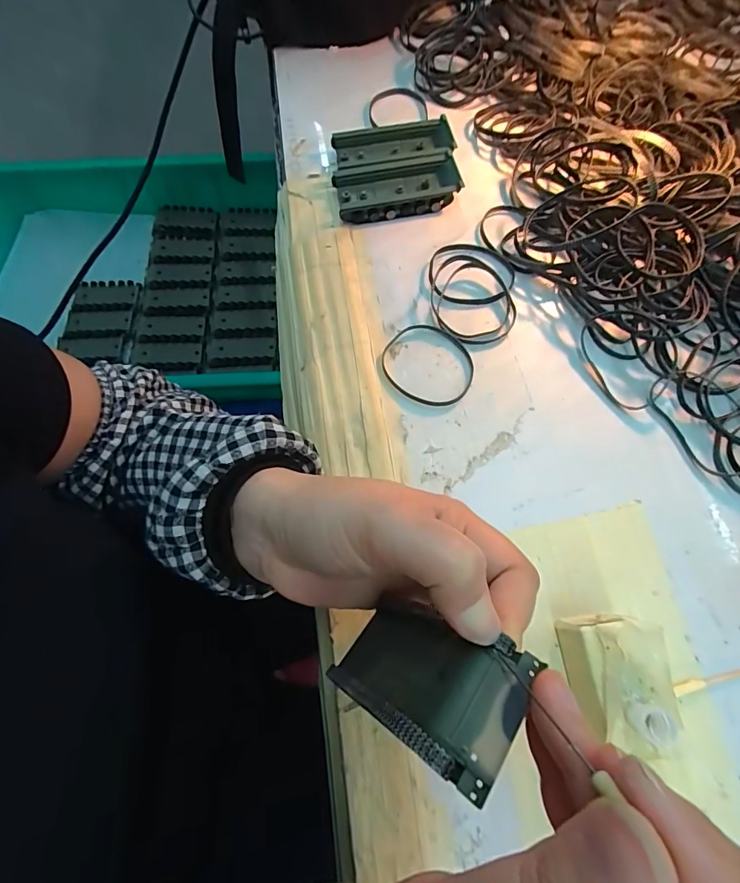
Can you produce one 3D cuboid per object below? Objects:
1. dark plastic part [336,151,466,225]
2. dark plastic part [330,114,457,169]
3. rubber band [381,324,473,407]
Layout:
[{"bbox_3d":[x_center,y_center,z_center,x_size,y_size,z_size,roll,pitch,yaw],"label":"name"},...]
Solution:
[{"bbox_3d":[0.022,-0.208,0.343,0.098,0.017,0.048,-9,70,-2],"label":"dark plastic part"},{"bbox_3d":[0.019,-0.252,0.356,0.098,0.017,0.043,-4,70,0],"label":"dark plastic part"},{"bbox_3d":[0.041,-0.054,0.291,0.064,0.005,0.058,34,75,13],"label":"rubber band"}]

